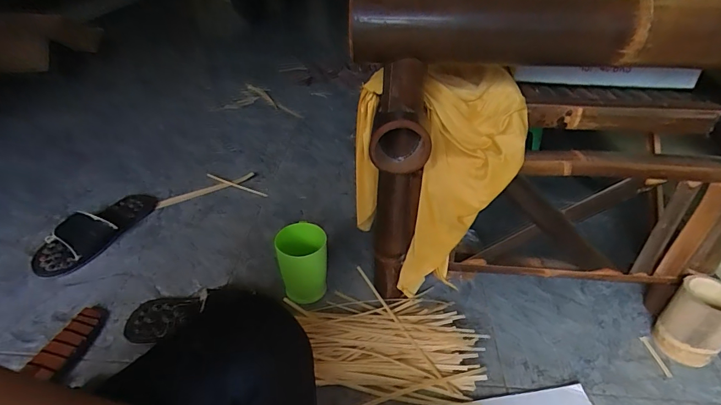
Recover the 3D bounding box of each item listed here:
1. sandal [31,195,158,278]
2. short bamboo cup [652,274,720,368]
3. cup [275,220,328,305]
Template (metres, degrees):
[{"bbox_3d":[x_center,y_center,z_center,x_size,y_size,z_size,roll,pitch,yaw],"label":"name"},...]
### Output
[{"bbox_3d":[-0.577,0.051,0.895,0.124,0.050,0.286,19,41,24],"label":"sandal"},{"bbox_3d":[0.547,0.196,0.657,0.088,0.121,0.085,0,36,0],"label":"short bamboo cup"},{"bbox_3d":[-0.106,0.115,0.745,0.087,0.128,0.087,0,36,0],"label":"cup"}]

